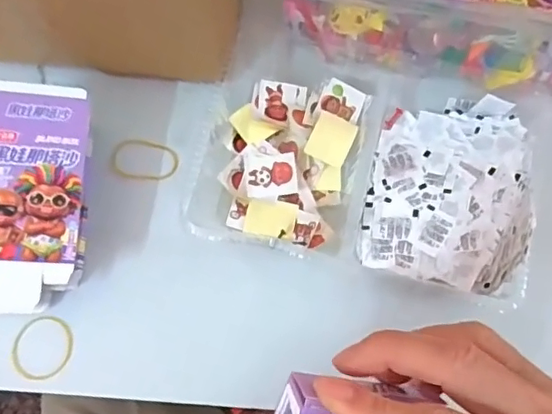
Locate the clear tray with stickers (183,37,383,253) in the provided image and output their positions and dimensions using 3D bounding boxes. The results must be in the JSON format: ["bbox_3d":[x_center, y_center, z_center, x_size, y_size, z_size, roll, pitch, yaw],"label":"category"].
[{"bbox_3d":[0.009,-0.051,0.429,0.121,0.027,0.164,12,78,2],"label":"clear tray with stickers"}]

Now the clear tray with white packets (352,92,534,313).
[{"bbox_3d":[0.124,-0.017,0.403,0.106,0.053,0.145,14,78,2],"label":"clear tray with white packets"}]

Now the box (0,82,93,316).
[{"bbox_3d":[-0.179,-0.004,0.398,0.090,0.058,0.153,6,83,-10],"label":"box"}]

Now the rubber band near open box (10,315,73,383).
[{"bbox_3d":[-0.165,0.100,0.402,0.040,0.004,0.045,24,77,1],"label":"rubber band near open box"}]

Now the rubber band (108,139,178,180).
[{"bbox_3d":[-0.103,-0.036,0.444,0.053,0.005,0.033,13,78,2],"label":"rubber band"}]

